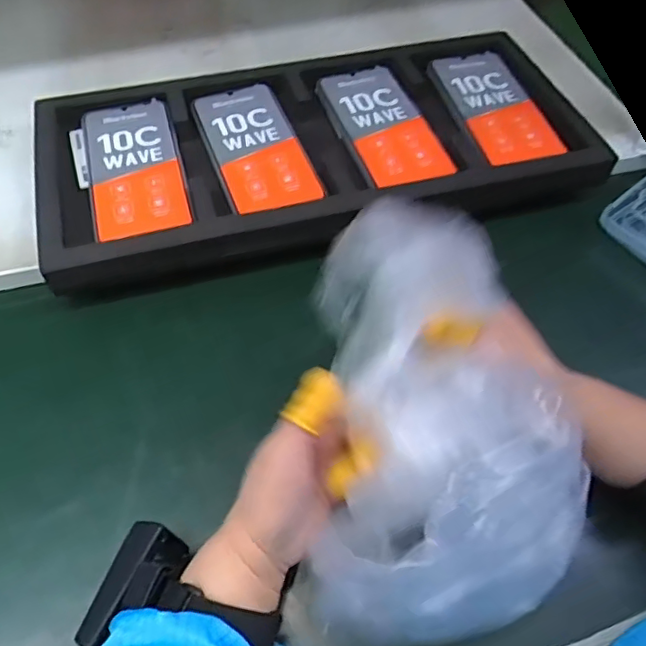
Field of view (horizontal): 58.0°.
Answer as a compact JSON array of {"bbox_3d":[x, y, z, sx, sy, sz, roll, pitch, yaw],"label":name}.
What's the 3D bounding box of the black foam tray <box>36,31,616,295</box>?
[{"bbox_3d":[-0.004,-0.158,0.520,0.481,0.038,0.249,-8,55,-8],"label":"black foam tray"}]

